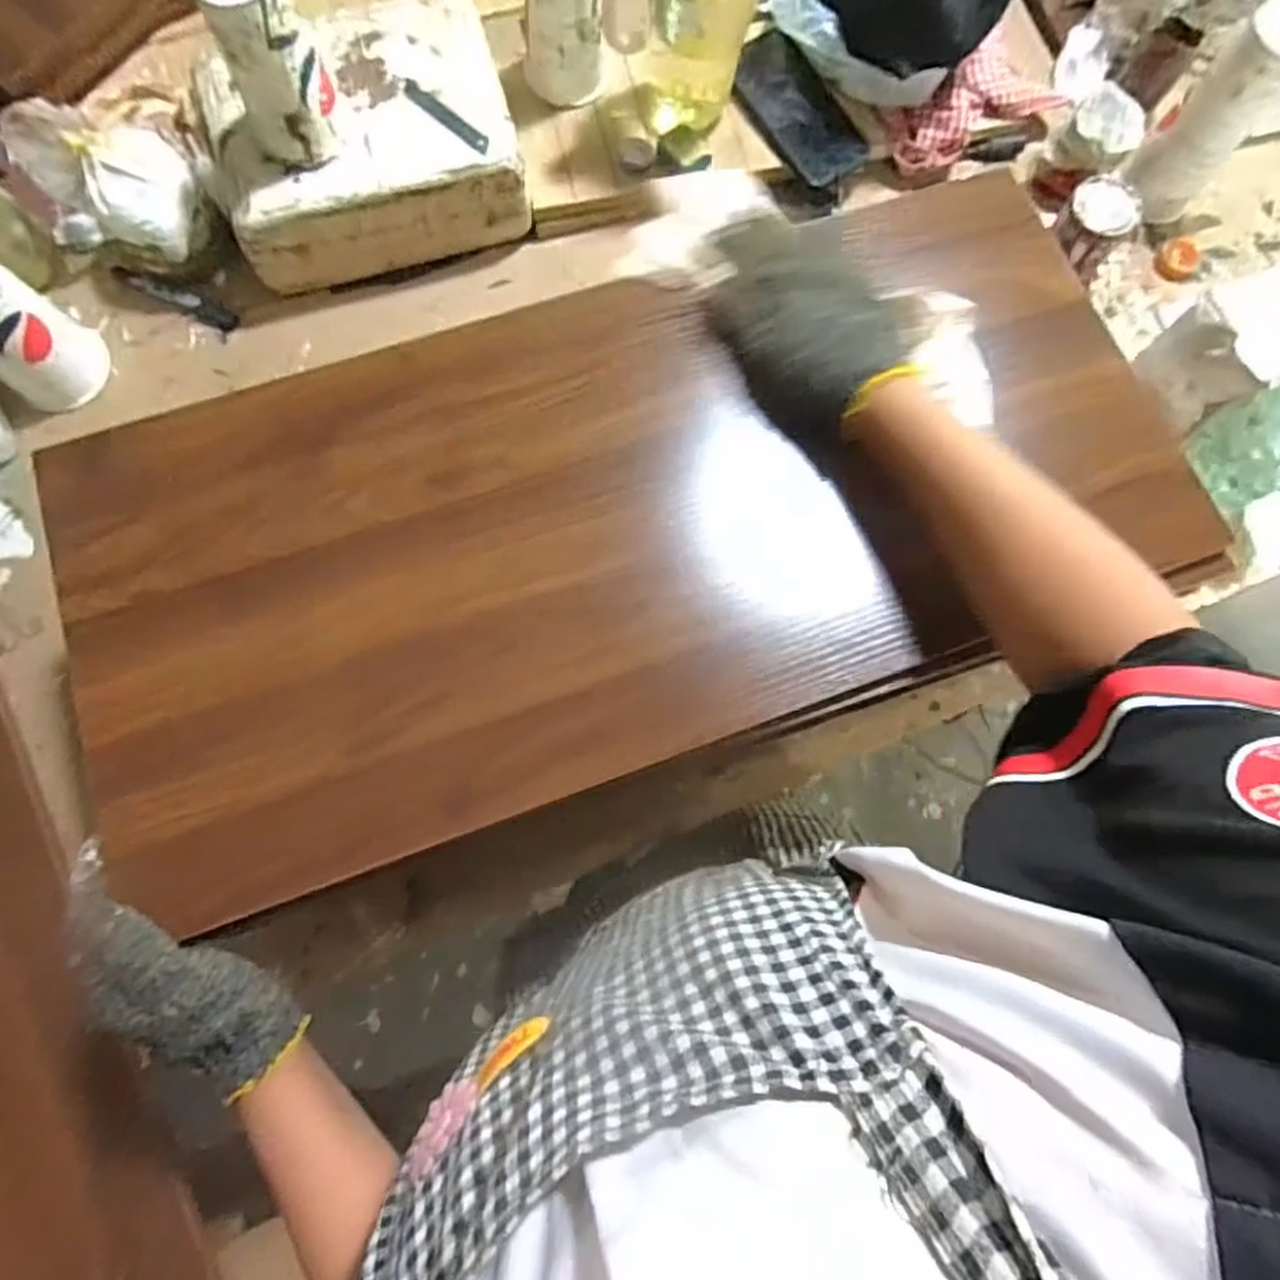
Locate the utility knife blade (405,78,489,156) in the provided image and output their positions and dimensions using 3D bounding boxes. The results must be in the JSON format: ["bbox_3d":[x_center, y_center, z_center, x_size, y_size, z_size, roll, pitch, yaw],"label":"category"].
[{"bbox_3d":[-0.169,-0.457,0.627,0.095,0.004,0.017,38,81,2],"label":"utility knife blade"}]

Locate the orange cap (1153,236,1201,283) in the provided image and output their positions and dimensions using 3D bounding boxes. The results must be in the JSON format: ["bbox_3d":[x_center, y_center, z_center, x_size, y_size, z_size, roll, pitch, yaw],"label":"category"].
[{"bbox_3d":[0.563,-0.398,0.752,0.043,0.013,0.043,1,82,-4],"label":"orange cap"}]

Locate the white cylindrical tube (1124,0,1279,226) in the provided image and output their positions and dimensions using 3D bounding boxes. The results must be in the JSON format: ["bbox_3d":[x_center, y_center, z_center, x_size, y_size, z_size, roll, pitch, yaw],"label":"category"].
[{"bbox_3d":[0.547,-0.493,0.675,0.075,0.148,0.075,1,82,-4],"label":"white cylindrical tube"}]

